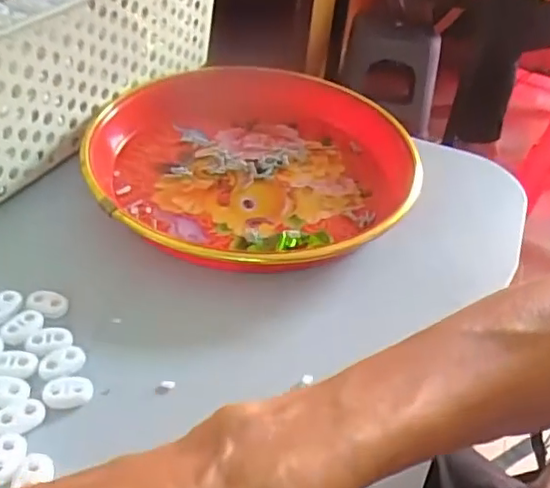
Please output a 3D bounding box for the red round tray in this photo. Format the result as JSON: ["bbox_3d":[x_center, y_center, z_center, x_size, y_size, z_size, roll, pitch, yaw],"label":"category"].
[{"bbox_3d":[-0.013,-0.056,0.412,0.210,0.044,0.200,4,40,-4],"label":"red round tray"}]

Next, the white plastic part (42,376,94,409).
[{"bbox_3d":[-0.096,0.068,0.286,0.022,0.004,0.015,-3,41,-12],"label":"white plastic part"}]

